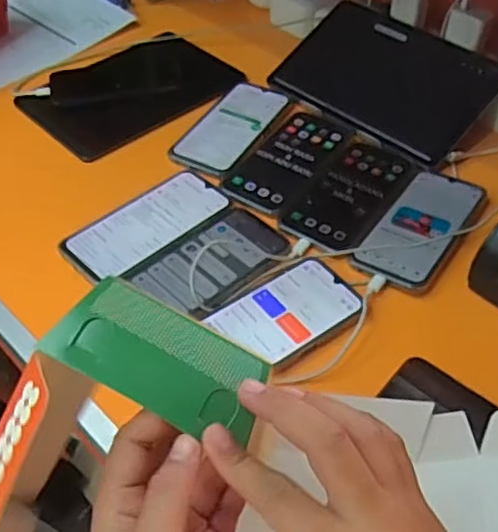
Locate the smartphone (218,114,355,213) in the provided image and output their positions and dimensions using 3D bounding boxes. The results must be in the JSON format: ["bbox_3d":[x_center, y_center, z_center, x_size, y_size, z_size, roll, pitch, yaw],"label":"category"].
[{"bbox_3d":[0.045,-0.123,0.729,0.082,0.005,0.177,28,54,22],"label":"smartphone"}]

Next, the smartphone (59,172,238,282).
[{"bbox_3d":[-0.103,-0.047,0.656,0.169,0.004,0.085,-36,58,-28],"label":"smartphone"}]

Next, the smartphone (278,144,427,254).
[{"bbox_3d":[0.108,-0.078,0.686,0.093,0.006,0.170,28,54,23],"label":"smartphone"}]

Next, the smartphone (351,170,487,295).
[{"bbox_3d":[0.179,-0.041,0.650,0.078,0.006,0.173,29,54,23],"label":"smartphone"}]

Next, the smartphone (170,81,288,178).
[{"bbox_3d":[-0.019,-0.170,0.771,0.082,0.006,0.174,23,52,19],"label":"smartphone"}]

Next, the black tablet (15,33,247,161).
[{"bbox_3d":[-0.144,-0.226,0.824,0.254,0.009,0.167,-36,57,-28],"label":"black tablet"}]

